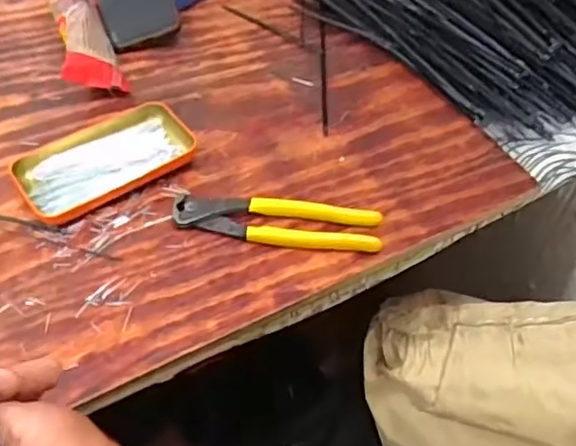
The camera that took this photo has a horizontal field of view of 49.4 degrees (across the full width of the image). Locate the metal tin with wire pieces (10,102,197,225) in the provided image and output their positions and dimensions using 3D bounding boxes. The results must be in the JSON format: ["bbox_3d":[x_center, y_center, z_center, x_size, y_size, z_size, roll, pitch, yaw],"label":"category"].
[{"bbox_3d":[-0.153,-0.053,0.530,0.142,0.019,0.076,-28,57,-25],"label":"metal tin with wire pieces"}]

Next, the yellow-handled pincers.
[{"bbox_3d":[-0.007,-0.001,0.501,0.160,0.014,0.039,6,49,0],"label":"yellow-handled pincers"}]

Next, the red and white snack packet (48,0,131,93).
[{"bbox_3d":[-0.201,-0.183,0.612,0.052,0.052,0.152,-15,52,-17],"label":"red and white snack packet"}]

